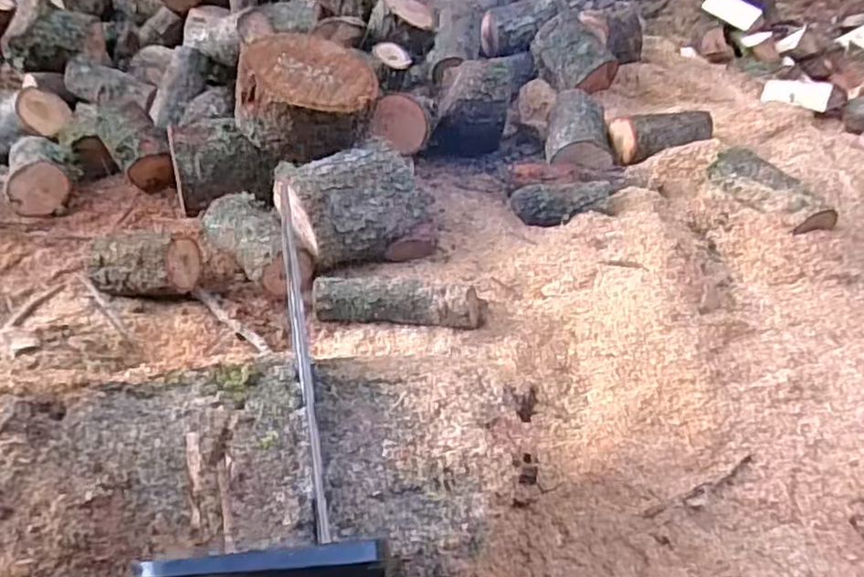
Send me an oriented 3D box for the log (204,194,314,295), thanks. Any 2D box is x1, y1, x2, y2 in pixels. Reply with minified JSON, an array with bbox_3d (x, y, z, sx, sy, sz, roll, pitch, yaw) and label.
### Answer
[{"bbox_3d":[-0.338,-0.088,1.228,0.113,0.097,0.254,-33,48,-26],"label":"log"}]

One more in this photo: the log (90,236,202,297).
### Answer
[{"bbox_3d":[-0.513,-0.042,1.146,0.179,0.120,0.096,10,43,5],"label":"log"}]

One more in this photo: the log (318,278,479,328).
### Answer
[{"bbox_3d":[-0.058,0.024,1.123,0.292,0.084,0.072,6,46,7],"label":"log"}]

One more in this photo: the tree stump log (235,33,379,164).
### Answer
[{"bbox_3d":[-0.247,-0.381,1.300,0.264,0.149,0.282,24,45,-4],"label":"tree stump log"}]

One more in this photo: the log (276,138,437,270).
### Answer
[{"bbox_3d":[-0.148,-0.148,1.228,0.271,0.178,0.182,-9,44,-15],"label":"log"}]

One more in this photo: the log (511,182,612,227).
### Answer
[{"bbox_3d":[0.273,-0.191,1.373,0.202,0.051,0.102,-9,44,15],"label":"log"}]

